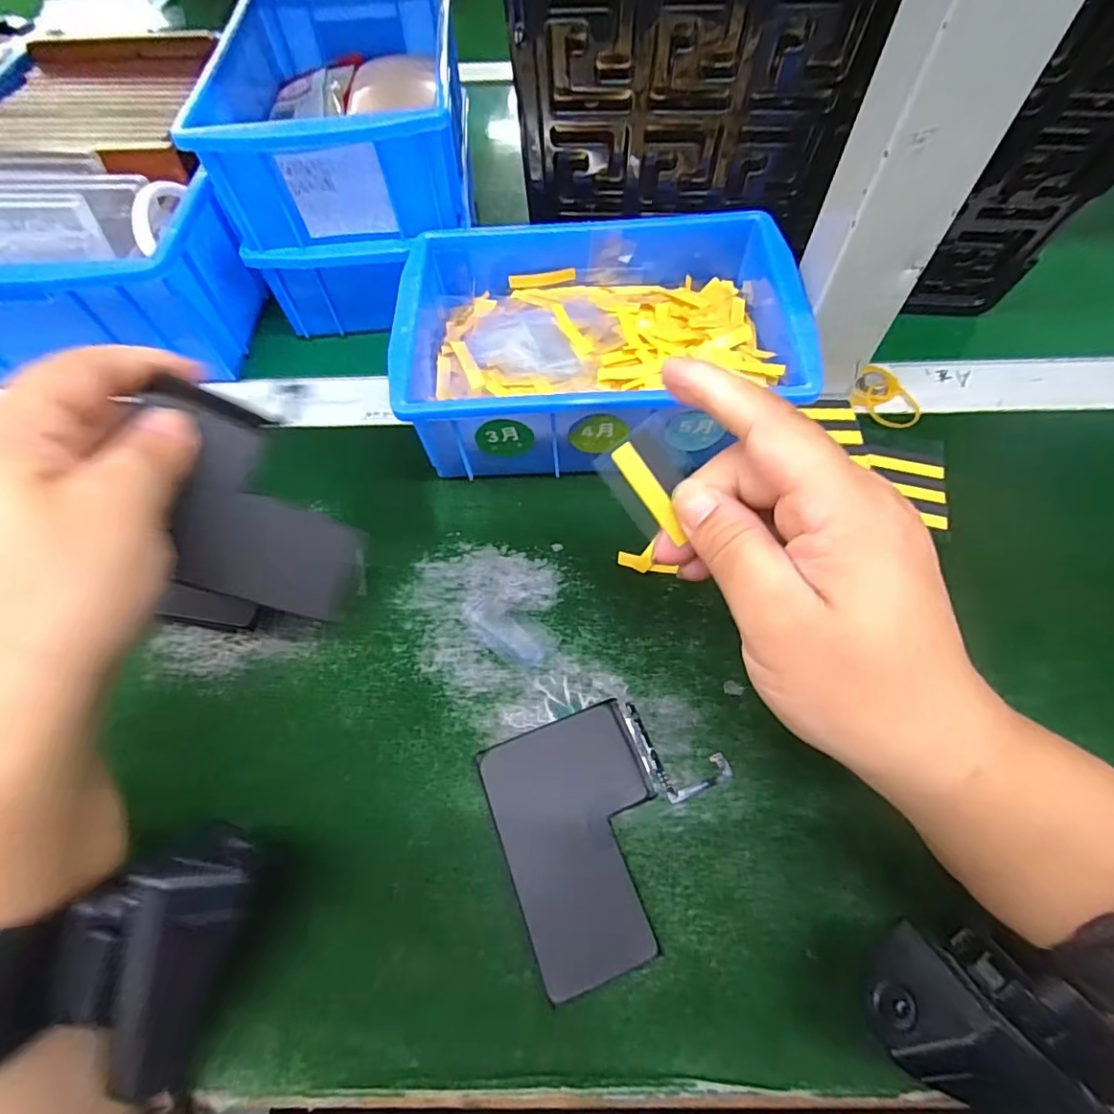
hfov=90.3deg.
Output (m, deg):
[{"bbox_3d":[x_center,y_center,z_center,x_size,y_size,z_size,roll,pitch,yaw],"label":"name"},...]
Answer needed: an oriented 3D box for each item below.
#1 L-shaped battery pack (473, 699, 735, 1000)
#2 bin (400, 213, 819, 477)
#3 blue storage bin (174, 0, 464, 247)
[{"bbox_3d":[0.023,0.104,0.218,0.087,0.007,0.087,-20,62,-8],"label":"L-shaped battery pack"},{"bbox_3d":[0.021,-0.113,0.305,0.196,0.068,0.128,-3,61,1],"label":"bin"},{"bbox_3d":[-0.128,-0.272,0.339,0.122,0.068,0.196,-8,61,-2],"label":"blue storage bin"}]

